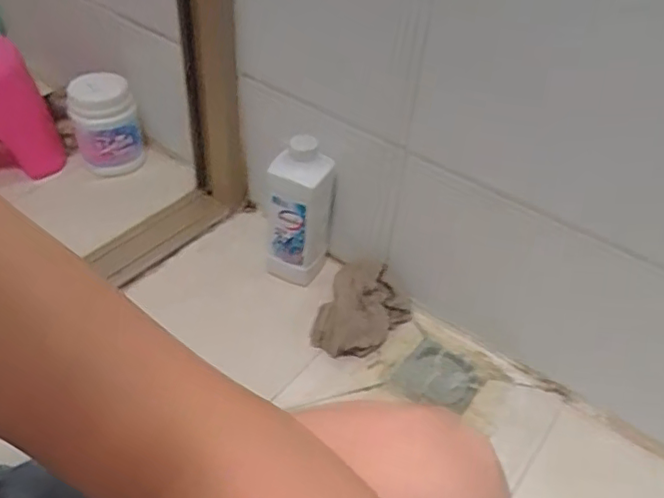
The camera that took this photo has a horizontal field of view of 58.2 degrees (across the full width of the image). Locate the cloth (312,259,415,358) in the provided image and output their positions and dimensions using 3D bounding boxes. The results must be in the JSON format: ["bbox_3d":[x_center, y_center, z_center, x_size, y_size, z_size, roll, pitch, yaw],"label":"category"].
[{"bbox_3d":[0.034,0.095,0.863,0.104,0.088,0.170,32,50,26],"label":"cloth"}]

